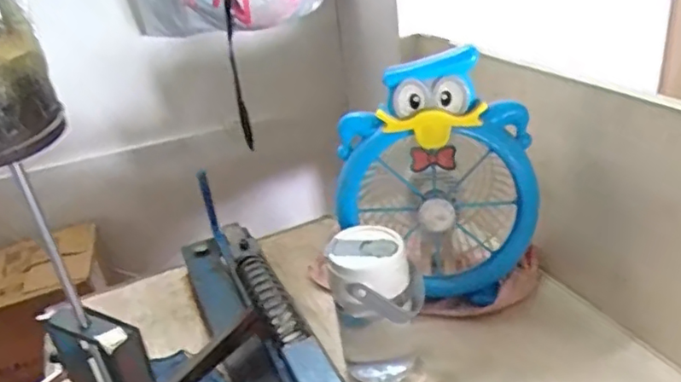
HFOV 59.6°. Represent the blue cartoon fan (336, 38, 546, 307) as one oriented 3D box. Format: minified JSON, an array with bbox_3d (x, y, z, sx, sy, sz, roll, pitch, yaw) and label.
[{"bbox_3d":[0.118,-0.013,0.724,0.222,0.304,0.138,-2,28,10],"label":"blue cartoon fan"}]

